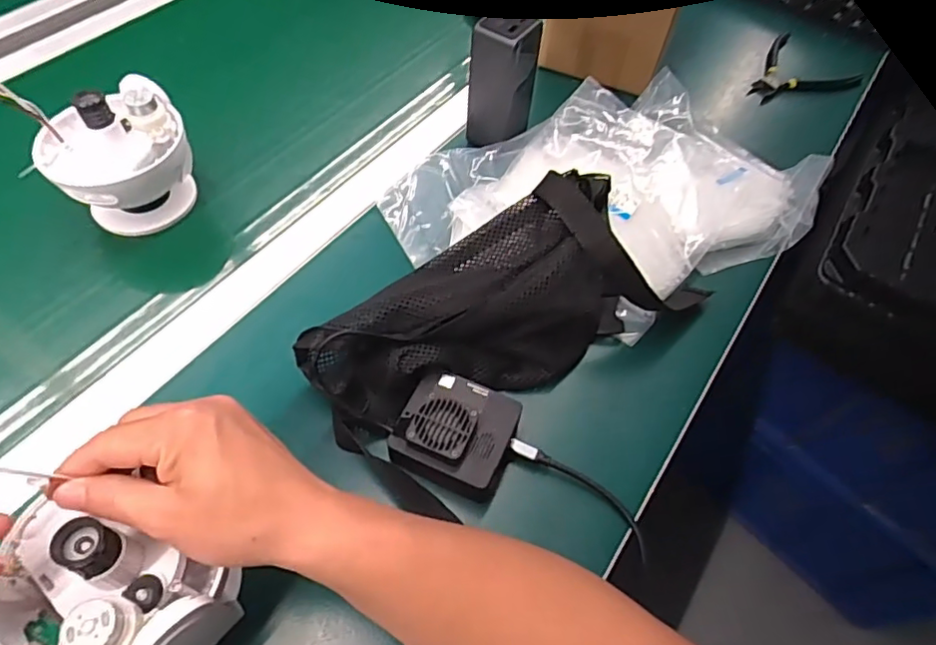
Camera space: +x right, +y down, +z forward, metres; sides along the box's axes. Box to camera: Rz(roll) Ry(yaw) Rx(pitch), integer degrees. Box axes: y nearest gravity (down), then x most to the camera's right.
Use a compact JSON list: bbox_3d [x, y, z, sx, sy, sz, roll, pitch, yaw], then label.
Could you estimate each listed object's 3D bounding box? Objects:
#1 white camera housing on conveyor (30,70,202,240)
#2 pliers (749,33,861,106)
[{"bbox_3d":[-0.309,-0.146,0.524,0.115,0.111,0.098,-27,63,-20],"label":"white camera housing on conveyor"},{"bbox_3d":[0.394,-0.293,0.697,0.132,0.022,0.110,-38,68,-25],"label":"pliers"}]

